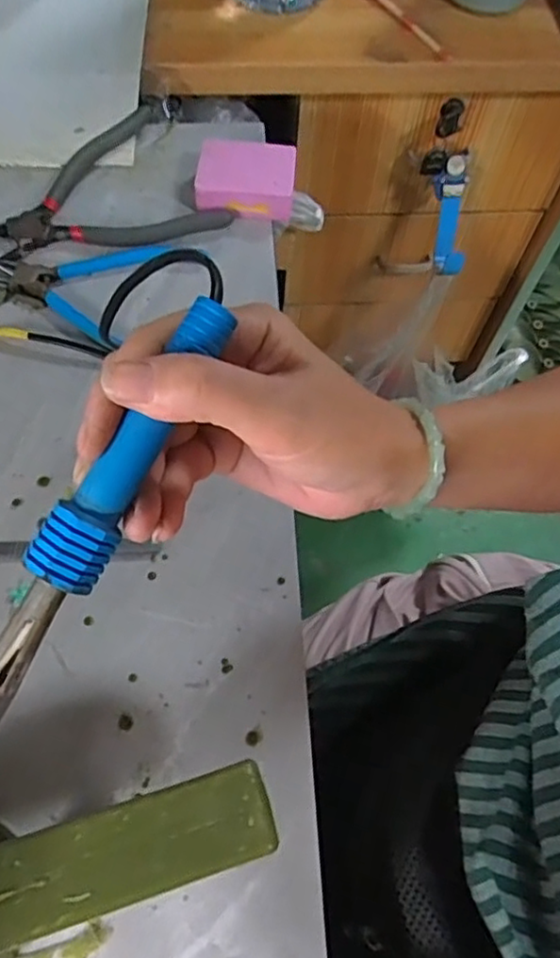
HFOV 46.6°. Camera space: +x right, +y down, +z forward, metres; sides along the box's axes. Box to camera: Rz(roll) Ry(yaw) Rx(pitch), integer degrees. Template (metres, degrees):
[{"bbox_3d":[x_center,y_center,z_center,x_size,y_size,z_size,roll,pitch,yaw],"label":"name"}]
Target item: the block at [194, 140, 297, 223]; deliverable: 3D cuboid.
[{"bbox_3d":[-0.026,-0.234,0.504,0.073,0.030,0.057,3,65,0],"label":"block"}]

